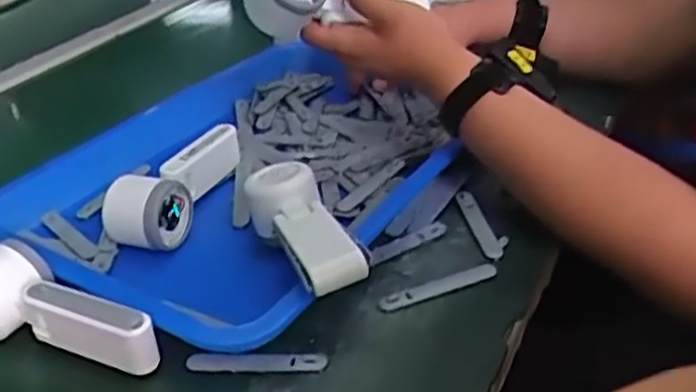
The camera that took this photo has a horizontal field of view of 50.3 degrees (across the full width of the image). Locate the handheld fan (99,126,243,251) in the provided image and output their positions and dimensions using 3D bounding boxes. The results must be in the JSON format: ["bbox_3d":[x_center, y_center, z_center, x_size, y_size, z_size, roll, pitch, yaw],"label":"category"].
[{"bbox_3d":[-0.153,-0.012,0.660,0.061,0.056,0.165,4,33,13],"label":"handheld fan"}]

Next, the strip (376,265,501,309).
[{"bbox_3d":[0.069,0.068,0.555,0.098,0.004,0.013,-17,33,-18],"label":"strip"}]

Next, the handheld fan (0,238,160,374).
[{"bbox_3d":[-0.205,0.085,0.520,0.157,0.061,0.056,15,37,28],"label":"handheld fan"}]

